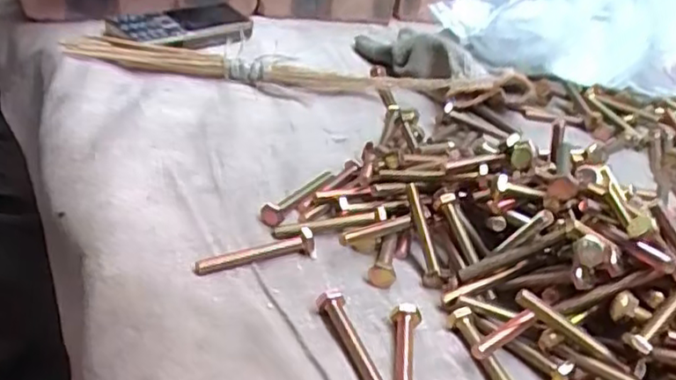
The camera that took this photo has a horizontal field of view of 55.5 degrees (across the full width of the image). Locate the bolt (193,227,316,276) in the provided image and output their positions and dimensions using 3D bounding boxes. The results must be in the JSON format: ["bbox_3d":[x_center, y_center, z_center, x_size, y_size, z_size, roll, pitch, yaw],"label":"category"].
[{"bbox_3d":[-0.045,0.033,0.346,0.066,0.013,0.011,-7,34,-26],"label":"bolt"}]

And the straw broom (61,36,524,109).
[{"bbox_3d":[-0.035,-0.102,0.536,0.371,0.015,0.045,6,31,-1],"label":"straw broom"}]

